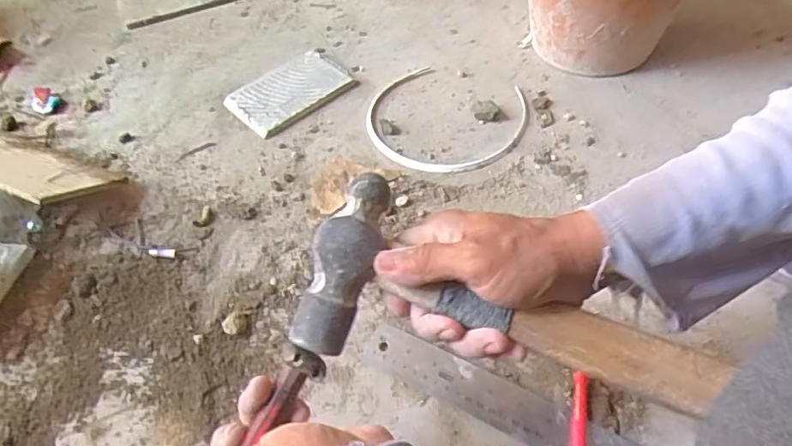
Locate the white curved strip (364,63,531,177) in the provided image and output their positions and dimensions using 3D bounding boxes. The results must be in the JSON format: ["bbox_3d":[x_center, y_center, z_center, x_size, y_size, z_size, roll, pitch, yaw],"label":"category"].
[{"bbox_3d":[0.058,-0.128,0.668,0.193,0.007,0.185,19,55,17],"label":"white curved strip"}]

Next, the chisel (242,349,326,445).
[{"bbox_3d":[-0.092,0.150,0.312,0.018,0.016,0.170,28,84,23],"label":"chisel"}]

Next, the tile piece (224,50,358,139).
[{"bbox_3d":[-0.140,-0.175,0.713,0.151,0.013,0.101,-36,58,-22],"label":"tile piece"}]

